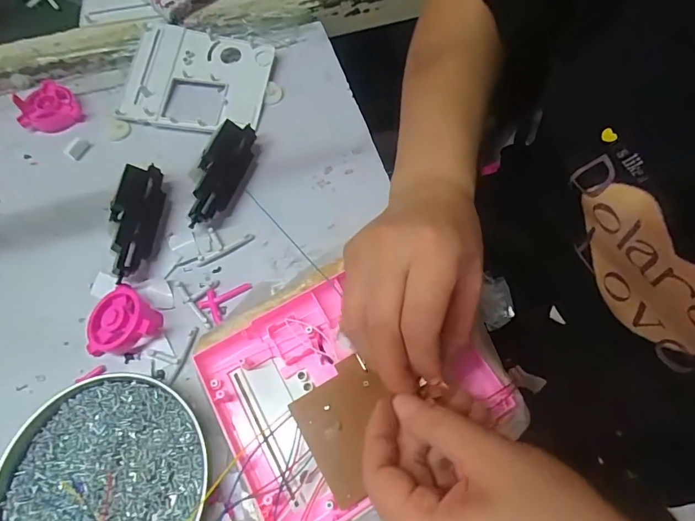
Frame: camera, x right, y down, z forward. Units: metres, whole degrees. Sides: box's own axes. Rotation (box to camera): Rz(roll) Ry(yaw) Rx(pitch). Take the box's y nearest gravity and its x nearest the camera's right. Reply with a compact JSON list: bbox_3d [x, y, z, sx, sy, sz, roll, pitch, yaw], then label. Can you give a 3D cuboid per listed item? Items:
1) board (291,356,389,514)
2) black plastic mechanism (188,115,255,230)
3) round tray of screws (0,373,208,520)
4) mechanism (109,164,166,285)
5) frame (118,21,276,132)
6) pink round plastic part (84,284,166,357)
[{"bbox_3d":[0.002,0.102,0.271,0.056,0.004,0.071,-29,68,-13],"label":"board"},{"bbox_3d":[-0.111,-0.076,0.380,0.039,0.037,0.103,14,66,8],"label":"black plastic mechanism"},{"bbox_3d":[-0.159,0.145,0.280,0.129,0.019,0.135,0,64,1],"label":"round tray of screws"},{"bbox_3d":[-0.176,-0.032,0.360,0.034,0.028,0.096,2,74,1],"label":"mechanism"},{"bbox_3d":[-0.151,-0.181,0.439,0.141,0.023,0.114,9,65,5],"label":"frame"},{"bbox_3d":[-0.171,0.050,0.329,0.051,0.020,0.051,0,64,1],"label":"pink round plastic part"}]

